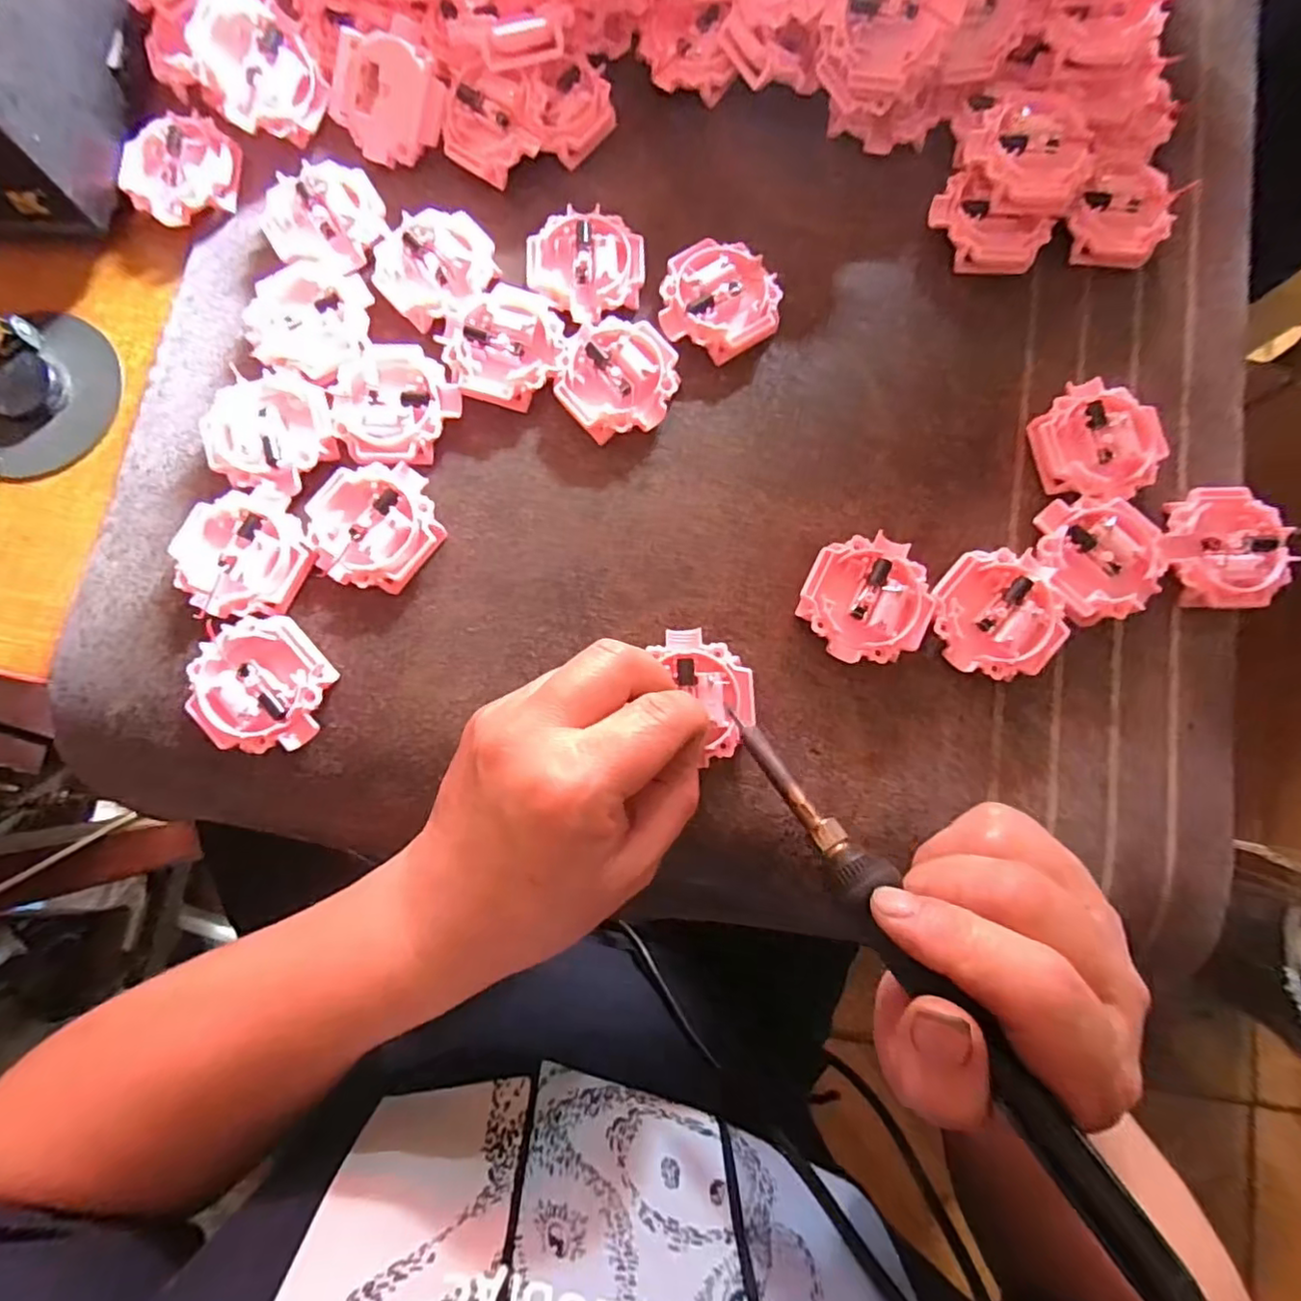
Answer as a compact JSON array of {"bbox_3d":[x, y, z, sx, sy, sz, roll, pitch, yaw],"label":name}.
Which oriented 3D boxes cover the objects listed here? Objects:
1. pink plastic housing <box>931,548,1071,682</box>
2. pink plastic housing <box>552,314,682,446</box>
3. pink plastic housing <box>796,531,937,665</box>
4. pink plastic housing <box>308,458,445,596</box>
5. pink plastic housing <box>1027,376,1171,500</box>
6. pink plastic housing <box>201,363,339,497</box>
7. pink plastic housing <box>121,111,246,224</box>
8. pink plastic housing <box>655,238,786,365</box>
[{"bbox_3d":[0.145,-0.014,0.260,0.050,0.018,0.051,0,81,0],"label":"pink plastic housing"},{"bbox_3d":[-0.014,-0.120,0.275,0.052,0.015,0.052,0,81,0],"label":"pink plastic housing"},{"bbox_3d":[0.091,-0.021,0.262,0.051,0.015,0.051,-30,82,-5],"label":"pink plastic housing"},{"bbox_3d":[-0.118,-0.054,0.262,0.050,0.014,0.054,0,81,0],"label":"pink plastic housing"},{"bbox_3d":[0.199,-0.093,0.275,0.049,0.016,0.054,-11,81,-2],"label":"pink plastic housing"},{"bbox_3d":[-0.166,-0.095,0.271,0.053,0.016,0.052,0,81,0],"label":"pink plastic housing"},{"bbox_3d":[-0.222,-0.227,0.291,0.053,0.015,0.048,-38,83,-6],"label":"pink plastic housing"},{"bbox_3d":[0.032,-0.159,0.282,0.052,0.016,0.050,0,81,0],"label":"pink plastic housing"}]

